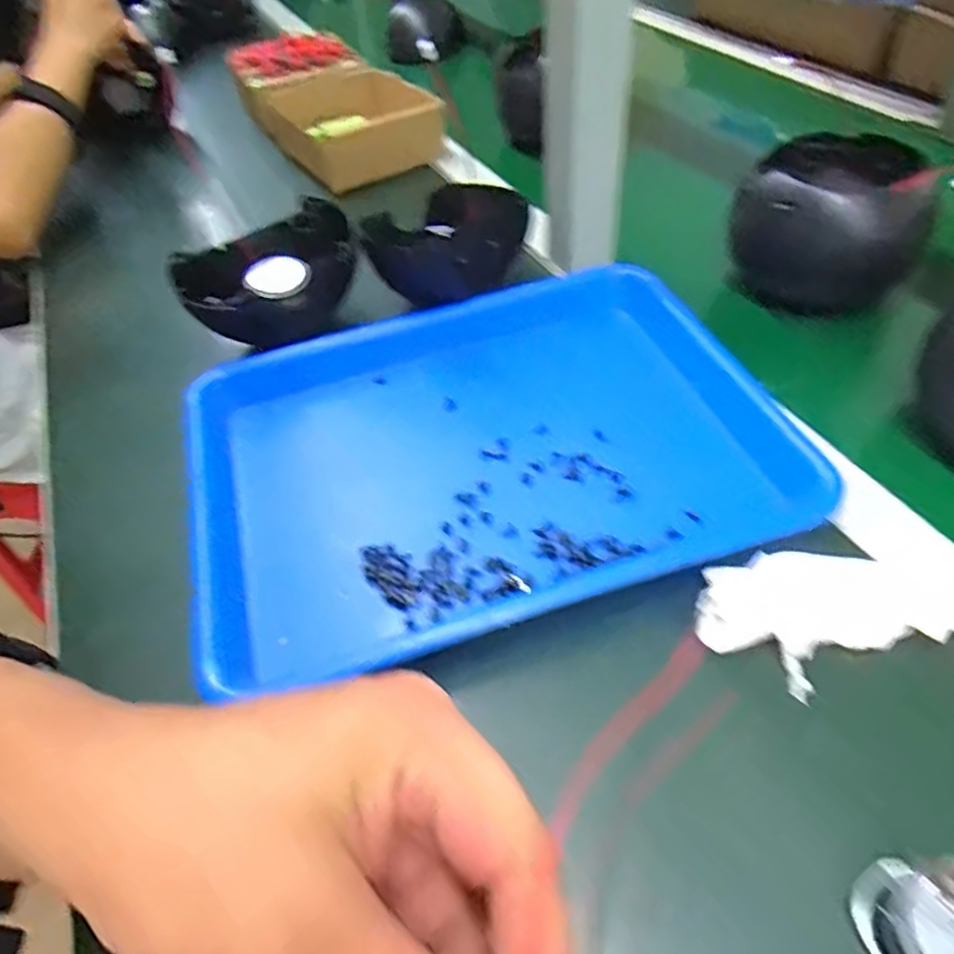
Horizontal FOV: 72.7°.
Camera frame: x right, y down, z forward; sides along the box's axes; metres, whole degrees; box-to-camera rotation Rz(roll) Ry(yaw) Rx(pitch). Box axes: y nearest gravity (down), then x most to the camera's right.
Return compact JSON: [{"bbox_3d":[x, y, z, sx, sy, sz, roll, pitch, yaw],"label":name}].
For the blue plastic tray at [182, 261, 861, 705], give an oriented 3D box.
[{"bbox_3d":[-0.001,-0.012,0.390,0.323,0.043,0.238,-18,51,-9],"label":"blue plastic tray"}]

